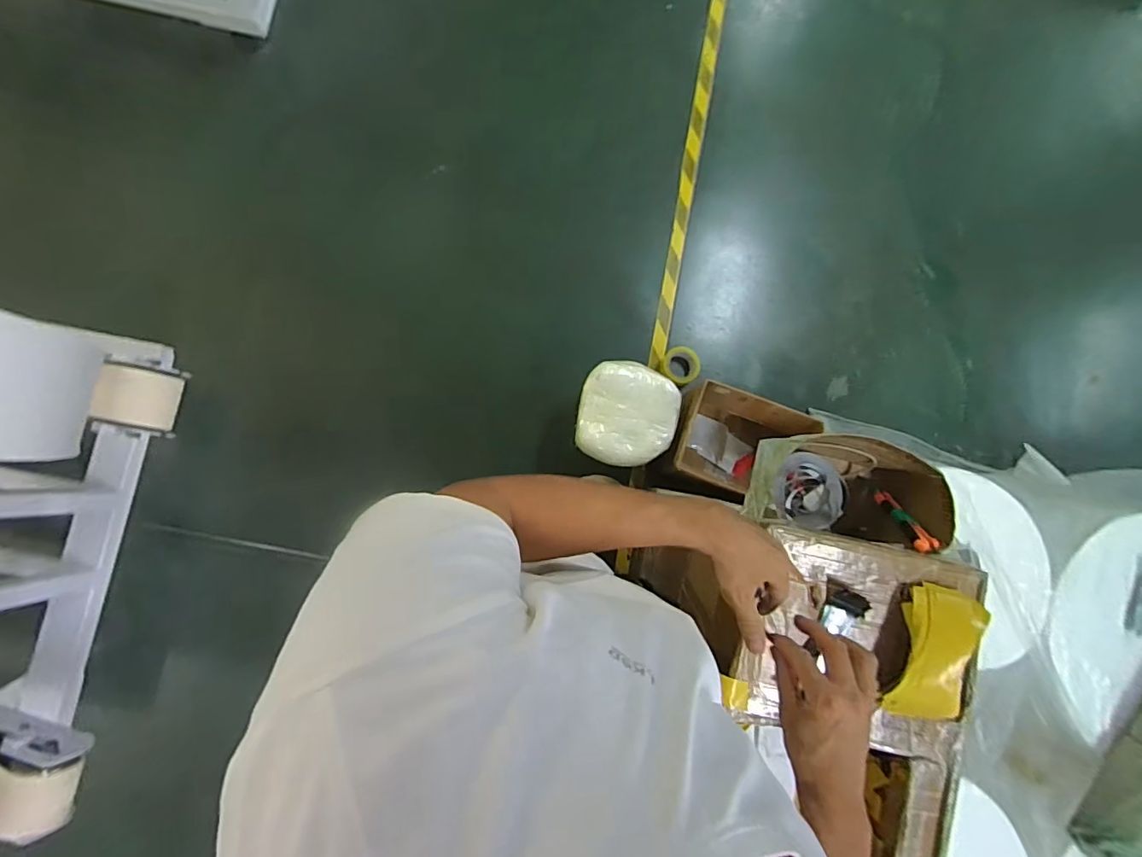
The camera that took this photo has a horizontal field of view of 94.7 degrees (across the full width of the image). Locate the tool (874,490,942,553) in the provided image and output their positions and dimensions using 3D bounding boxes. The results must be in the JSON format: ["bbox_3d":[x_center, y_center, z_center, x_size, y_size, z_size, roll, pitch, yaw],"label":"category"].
[{"bbox_3d":[0.508,0.141,0.805,0.020,0.118,0.024,-13,129,-6],"label":"tool"}]

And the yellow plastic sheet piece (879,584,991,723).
[{"bbox_3d":[0.485,0.302,0.702,0.091,0.018,0.179,17,89,19],"label":"yellow plastic sheet piece"}]

